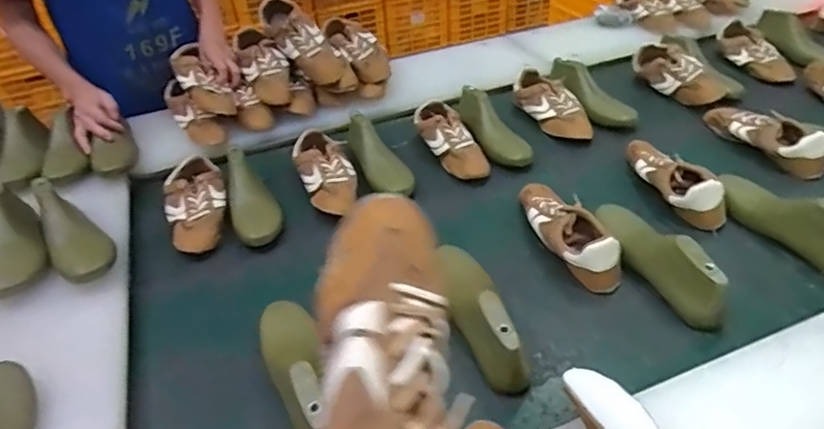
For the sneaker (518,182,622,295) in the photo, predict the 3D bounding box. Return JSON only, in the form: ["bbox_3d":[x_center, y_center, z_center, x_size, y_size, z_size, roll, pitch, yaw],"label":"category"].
[{"bbox_3d":[0.250,0.021,0.927,0.092,0.083,0.266,-14,40,-9],"label":"sneaker"}]

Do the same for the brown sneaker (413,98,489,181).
[{"bbox_3d":[0.078,-0.154,1.162,0.097,0.073,0.237,-17,41,-13],"label":"brown sneaker"}]

